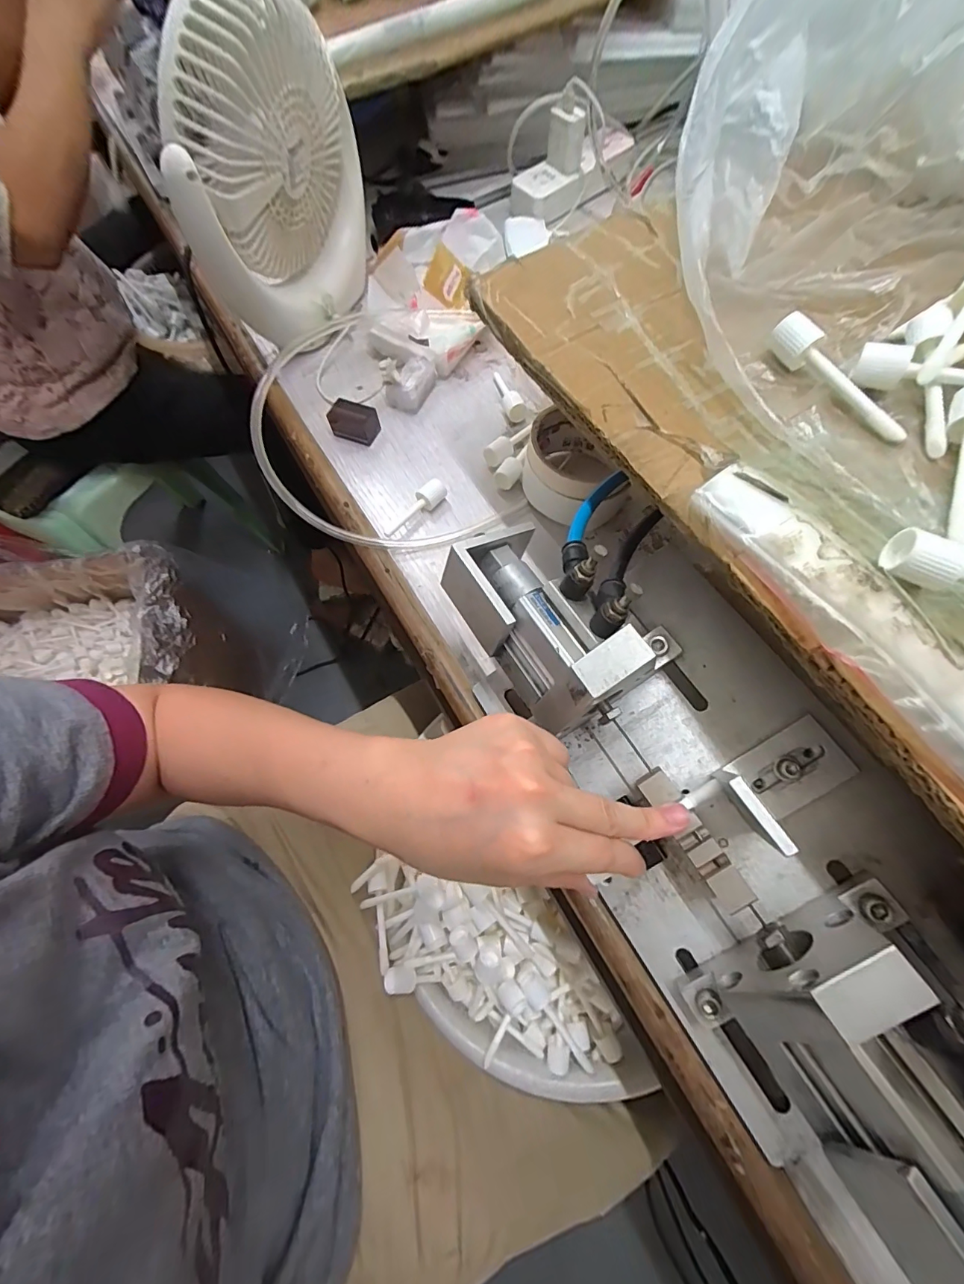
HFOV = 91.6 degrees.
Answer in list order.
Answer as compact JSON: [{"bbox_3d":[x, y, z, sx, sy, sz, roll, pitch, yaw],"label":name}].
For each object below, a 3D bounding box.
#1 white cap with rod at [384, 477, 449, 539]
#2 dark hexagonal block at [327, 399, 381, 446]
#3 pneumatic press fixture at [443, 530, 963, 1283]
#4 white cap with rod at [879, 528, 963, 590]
[{"bbox_3d":[-0.056,-0.109,0.384,0.063,0.018,0.012,-41,71,-13],"label":"white cap with rod"},{"bbox_3d":[-0.115,-0.200,0.427,0.041,0.025,0.028,23,71,12],"label":"dark hexagonal block"},{"bbox_3d":[0.116,0.077,0.238,0.125,0.091,0.364,-31,72,-9],"label":"pneumatic press fixture"},{"bbox_3d":[0.198,-0.021,0.177,0.081,0.020,0.017,19,70,10],"label":"white cap with rod"}]

